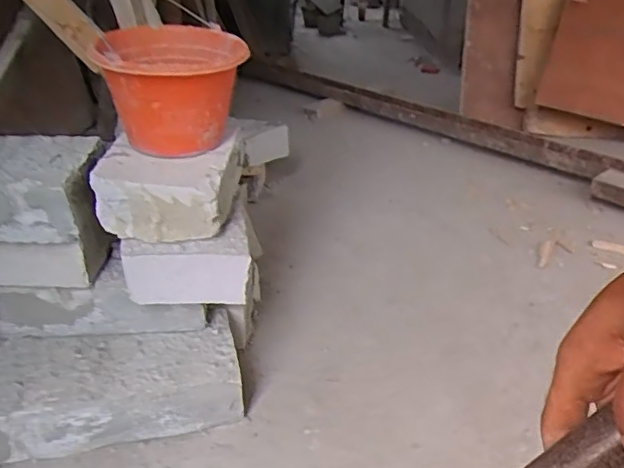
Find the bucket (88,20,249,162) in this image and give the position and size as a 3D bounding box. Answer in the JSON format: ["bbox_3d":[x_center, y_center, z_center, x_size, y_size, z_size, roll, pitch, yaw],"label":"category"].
[{"bbox_3d":[-0.223,-0.227,0.942,0.212,0.170,0.239,-9,29,-19],"label":"bucket"}]

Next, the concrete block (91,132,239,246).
[{"bbox_3d":[-0.230,-0.086,0.976,0.208,0.112,0.224,0,28,-1],"label":"concrete block"}]

